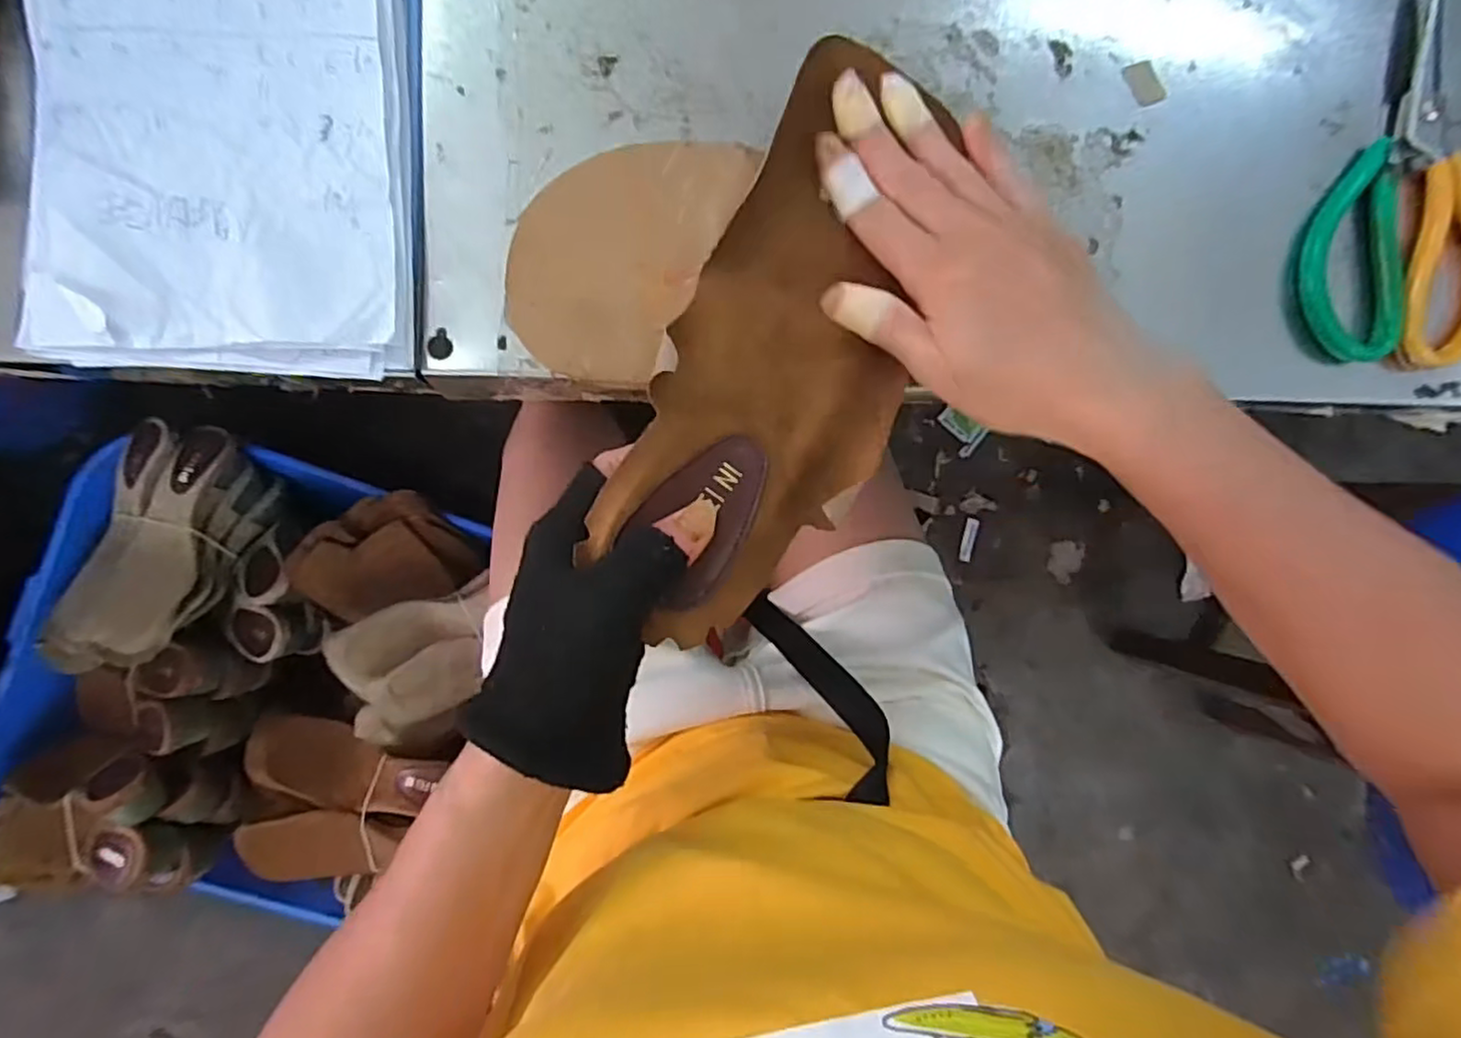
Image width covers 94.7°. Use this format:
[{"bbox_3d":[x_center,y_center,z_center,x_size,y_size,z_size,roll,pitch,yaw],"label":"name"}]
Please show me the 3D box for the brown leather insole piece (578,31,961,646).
[{"bbox_3d":[0.023,-0.071,0.272,0.100,0.034,0.244,16,80,-5],"label":"brown leather insole piece"}]

